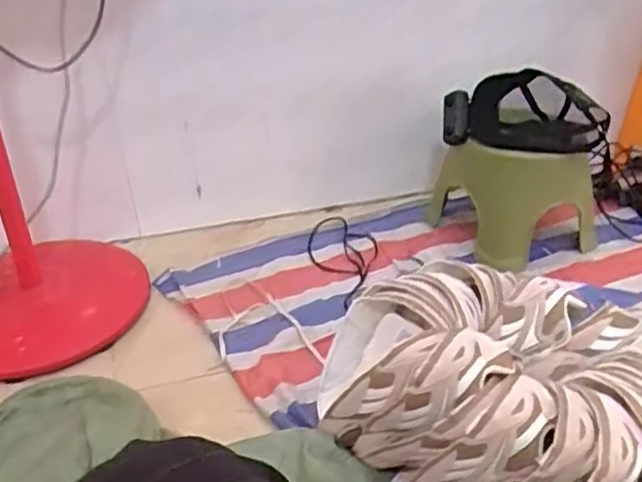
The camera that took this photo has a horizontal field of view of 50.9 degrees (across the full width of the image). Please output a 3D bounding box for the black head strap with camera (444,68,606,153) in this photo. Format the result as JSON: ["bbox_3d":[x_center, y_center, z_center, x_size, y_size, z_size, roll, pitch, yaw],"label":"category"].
[{"bbox_3d":[0.380,-0.230,1.274,0.296,0.142,0.094,6,32,13],"label":"black head strap with camera"}]

